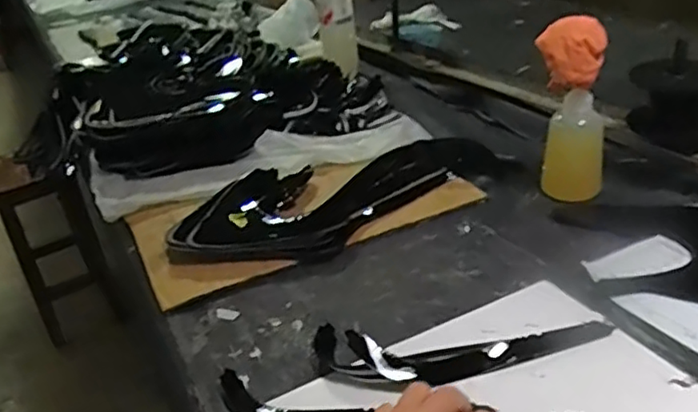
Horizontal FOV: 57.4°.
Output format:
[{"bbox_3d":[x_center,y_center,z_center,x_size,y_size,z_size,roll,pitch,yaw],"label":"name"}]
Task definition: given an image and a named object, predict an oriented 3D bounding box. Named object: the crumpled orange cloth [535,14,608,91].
[{"bbox_3d":[0.235,-0.160,0.675,0.064,0.076,0.029,9,32,29],"label":"crumpled orange cloth"}]

